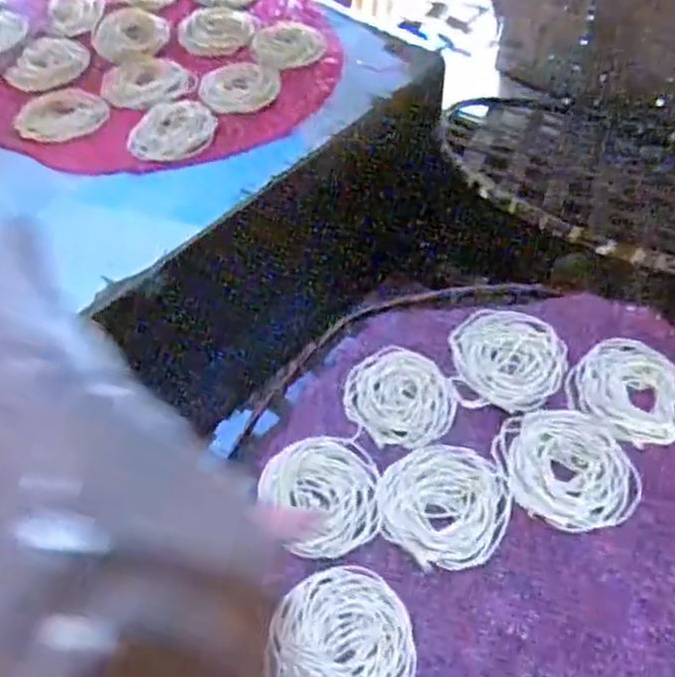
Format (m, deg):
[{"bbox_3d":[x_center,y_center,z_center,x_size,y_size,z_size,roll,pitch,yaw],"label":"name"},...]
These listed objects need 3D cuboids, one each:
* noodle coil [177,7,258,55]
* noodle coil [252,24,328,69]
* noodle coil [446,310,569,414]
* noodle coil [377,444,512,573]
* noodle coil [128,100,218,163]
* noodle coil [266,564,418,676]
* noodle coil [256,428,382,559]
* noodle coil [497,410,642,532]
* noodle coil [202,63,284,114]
[{"bbox_3d":[-0.116,-0.295,0.671,0.073,0.004,0.079,-2,55,-2],"label":"noodle coil"},{"bbox_3d":[-0.046,-0.278,0.657,0.069,0.004,0.068,0,55,-1],"label":"noodle coil"},{"bbox_3d":[0.116,0.014,0.472,0.074,0.004,0.075,0,55,-1],"label":"noodle coil"},{"bbox_3d":[0.063,0.096,0.415,0.074,0.004,0.076,0,55,-1],"label":"noodle coil"},{"bbox_3d":[-0.136,-0.173,0.586,0.063,0.008,0.076,15,57,10],"label":"noodle coil"},{"bbox_3d":[0.002,0.158,0.367,0.074,0.006,0.076,0,55,-1],"label":"noodle coil"},{"bbox_3d":[-0.008,0.095,0.422,0.070,0.012,0.075,0,55,-1],"label":"noodle coil"},{"bbox_3d":[0.141,0.077,0.430,0.078,0.004,0.080,0,55,-1],"label":"noodle coil"},{"bbox_3d":[-0.085,-0.222,0.618,0.068,0.004,0.072,0,55,-1],"label":"noodle coil"}]

